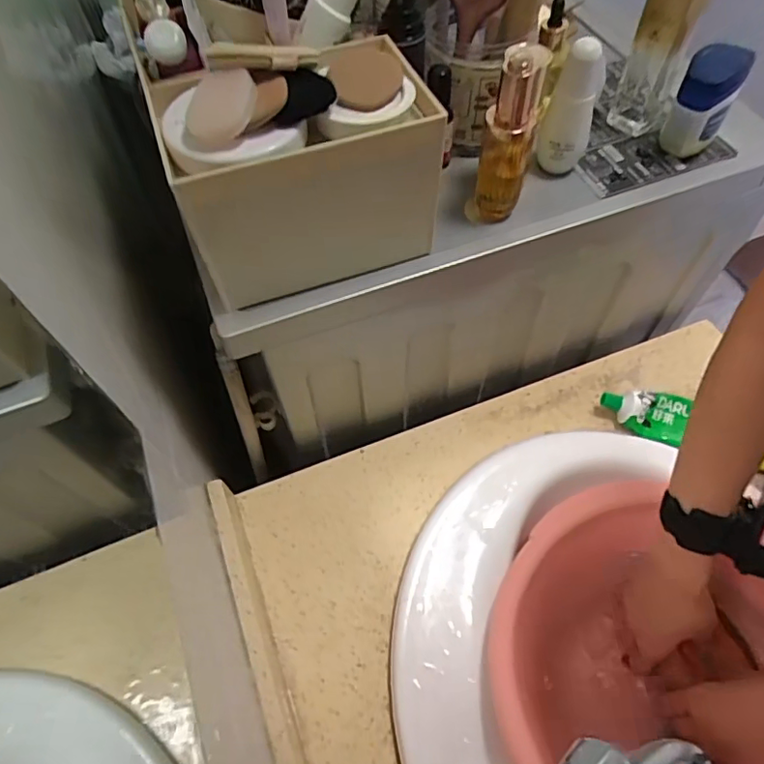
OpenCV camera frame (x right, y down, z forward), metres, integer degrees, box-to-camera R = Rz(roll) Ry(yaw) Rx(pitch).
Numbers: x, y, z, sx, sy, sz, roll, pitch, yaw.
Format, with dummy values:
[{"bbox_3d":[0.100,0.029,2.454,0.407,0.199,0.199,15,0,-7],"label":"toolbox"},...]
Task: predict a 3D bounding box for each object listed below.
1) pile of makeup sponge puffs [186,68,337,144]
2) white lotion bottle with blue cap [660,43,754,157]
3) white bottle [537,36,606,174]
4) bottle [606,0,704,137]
[{"bbox_3d":[-0.076,-0.177,0.345,0.091,0.023,0.033,-14,59,-7],"label":"pile of makeup sponge puffs"},{"bbox_3d":[0.285,-0.250,0.494,0.050,0.082,0.058,31,64,19],"label":"white lotion bottle with blue cap"},{"bbox_3d":[0.158,-0.226,0.469,0.038,0.106,0.031,25,62,16],"label":"white bottle"},{"bbox_3d":[0.248,-0.306,0.477,0.053,0.182,0.043,24,62,15],"label":"bottle"}]

